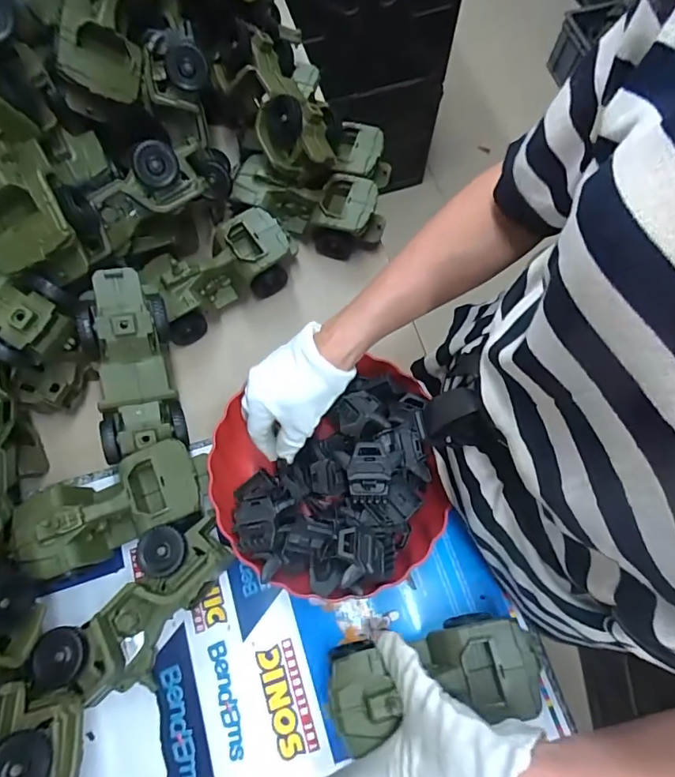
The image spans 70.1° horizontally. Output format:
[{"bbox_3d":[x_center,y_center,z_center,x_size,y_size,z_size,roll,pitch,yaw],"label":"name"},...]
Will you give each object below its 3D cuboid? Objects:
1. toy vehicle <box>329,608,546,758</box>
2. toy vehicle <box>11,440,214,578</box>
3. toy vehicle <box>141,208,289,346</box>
[{"bbox_3d":[0.081,0.256,0.426,0.176,0.076,0.081,-8,71,-7],"label":"toy vehicle"},{"bbox_3d":[-0.214,0.114,0.467,0.173,0.059,0.087,-16,71,-6],"label":"toy vehicle"},{"bbox_3d":[-0.133,-0.138,0.562,0.174,0.071,0.088,-28,73,-10],"label":"toy vehicle"}]

